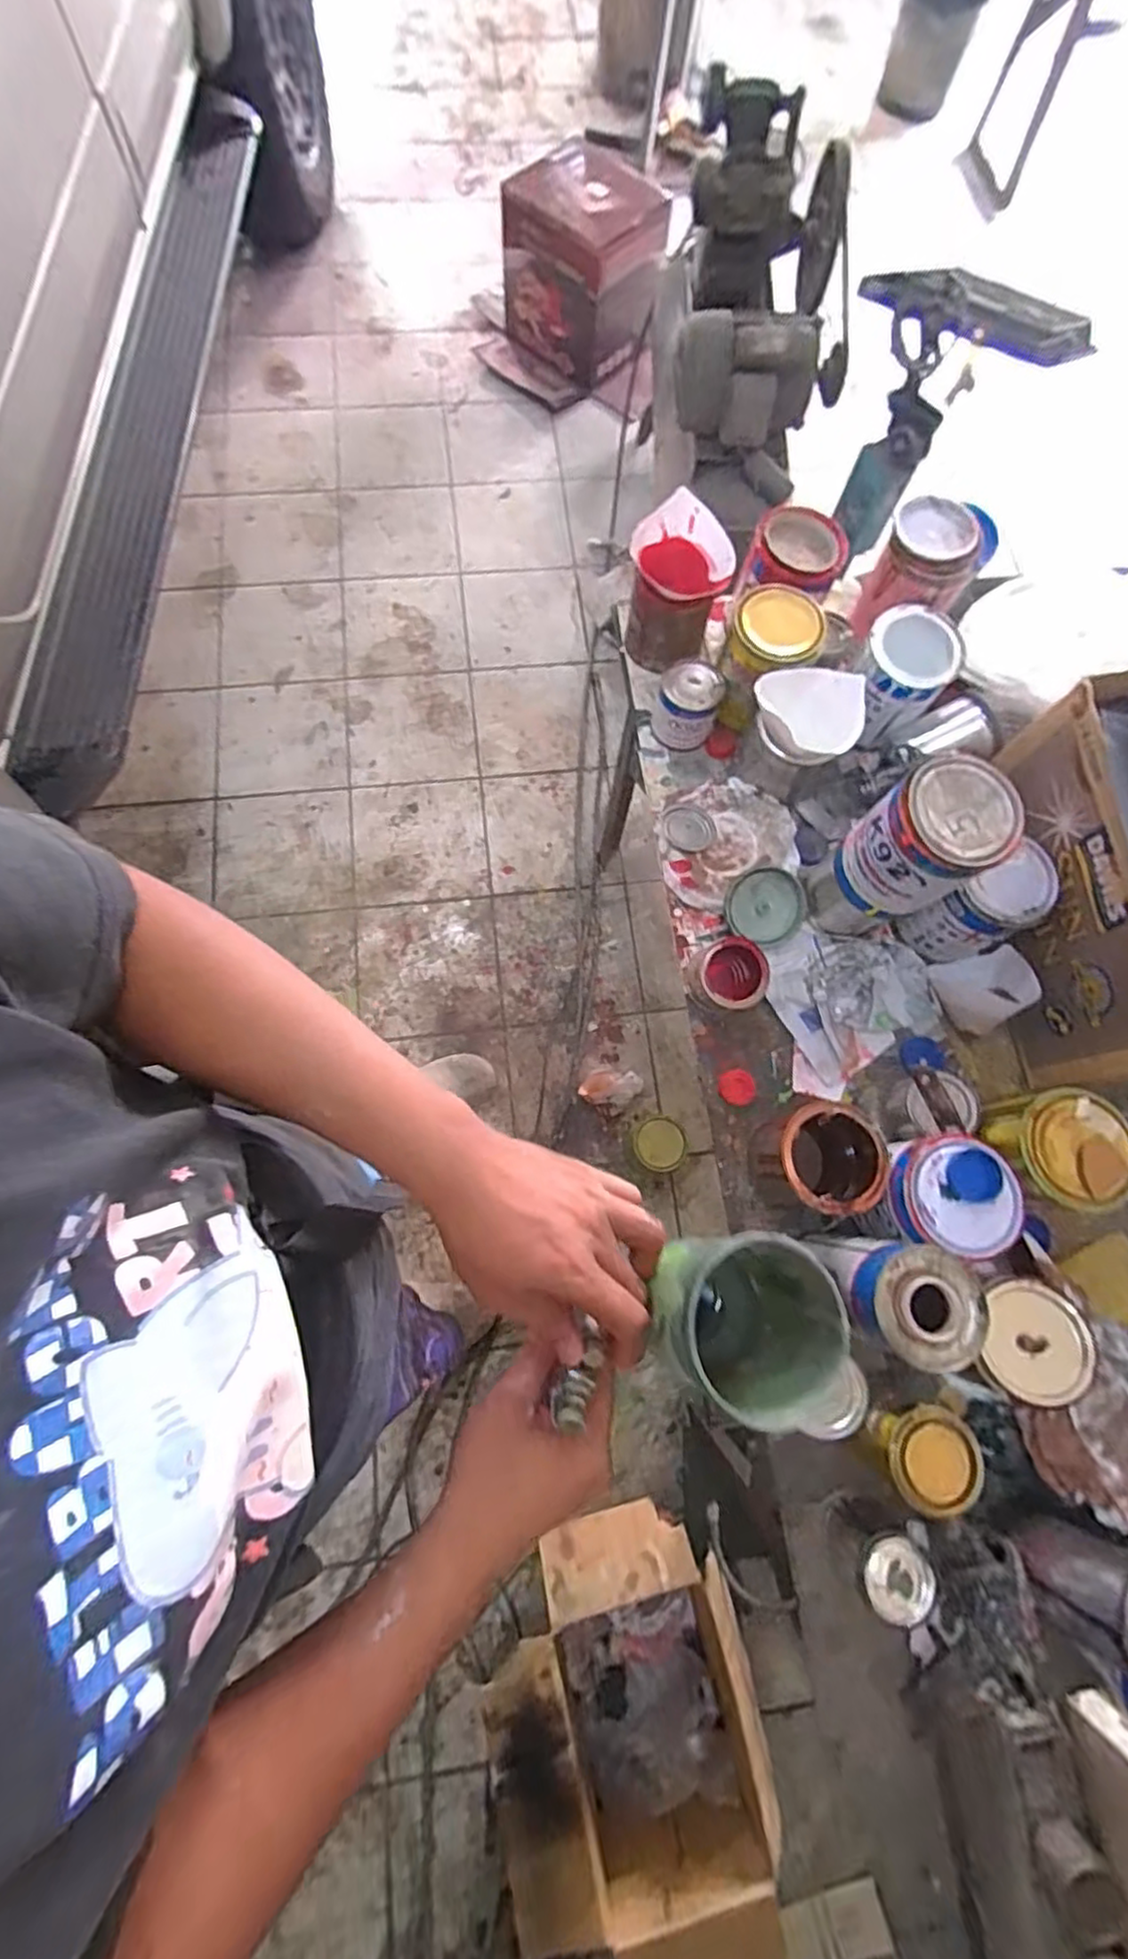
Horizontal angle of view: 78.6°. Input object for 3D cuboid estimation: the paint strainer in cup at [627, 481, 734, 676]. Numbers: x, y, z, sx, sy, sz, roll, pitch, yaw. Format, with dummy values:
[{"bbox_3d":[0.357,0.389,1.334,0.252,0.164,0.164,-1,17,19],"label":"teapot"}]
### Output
[{"bbox_3d":[0.130,-0.466,0.831,0.122,0.135,0.126,23,74,4],"label":"paint strainer in cup"}]

